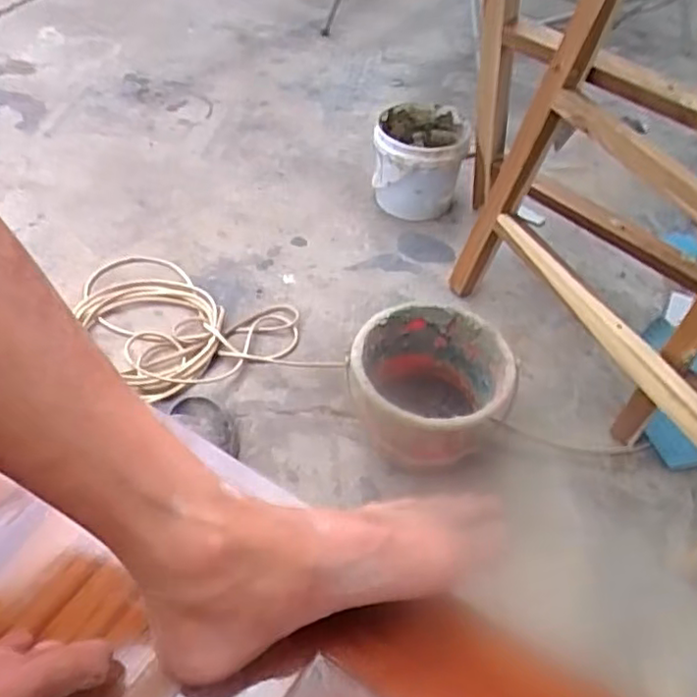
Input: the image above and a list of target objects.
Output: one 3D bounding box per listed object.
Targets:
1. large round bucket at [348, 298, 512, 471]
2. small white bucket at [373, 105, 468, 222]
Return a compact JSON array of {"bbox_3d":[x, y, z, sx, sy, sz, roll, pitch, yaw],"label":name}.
[{"bbox_3d":[0.112,0.068,0.977,0.240,0.181,0.207,17,49,13],"label":"large round bucket"},{"bbox_3d":[0.145,-0.385,1.386,0.189,0.185,0.196,3,47,0],"label":"small white bucket"}]

